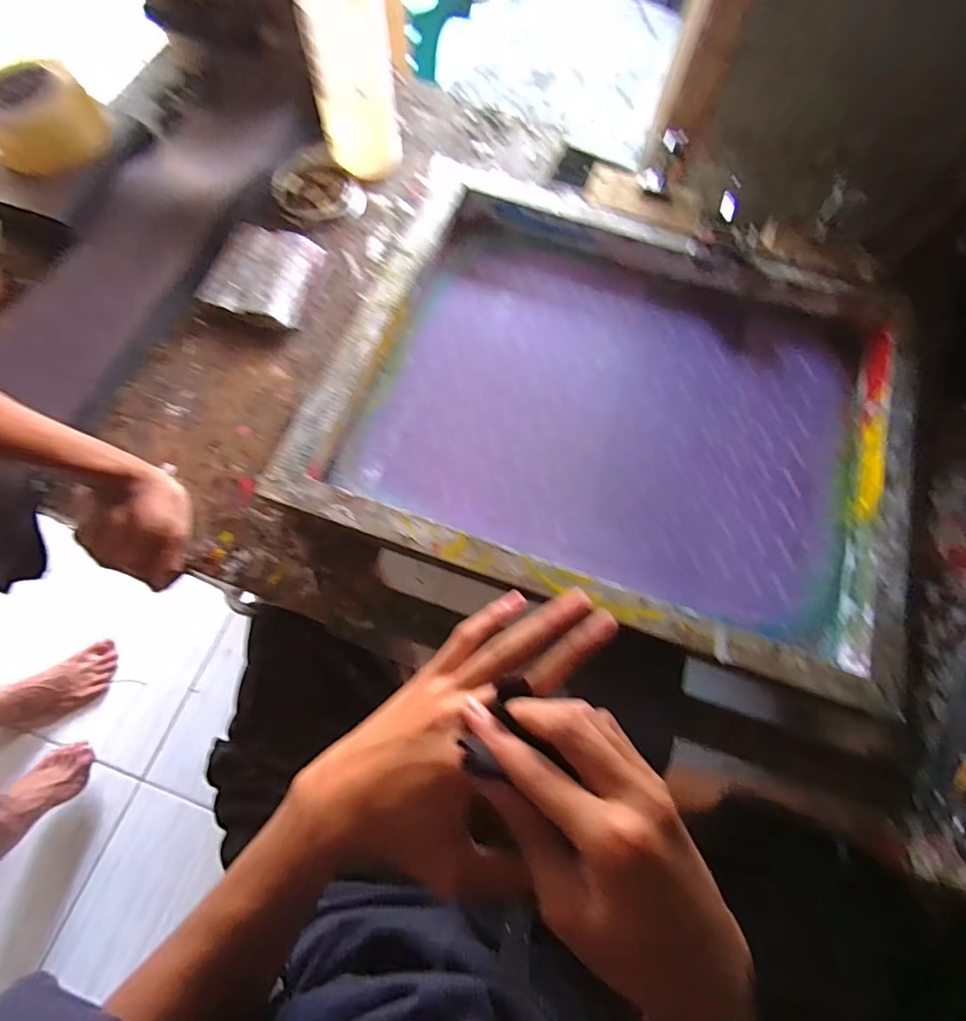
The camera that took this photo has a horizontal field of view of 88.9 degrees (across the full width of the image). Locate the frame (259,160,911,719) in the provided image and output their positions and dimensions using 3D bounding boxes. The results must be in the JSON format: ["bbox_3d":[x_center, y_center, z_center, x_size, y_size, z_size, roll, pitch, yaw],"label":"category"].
[{"bbox_3d":[0.132,-0.109,0.482,0.542,0.057,0.434,19,73,9],"label":"frame"}]

